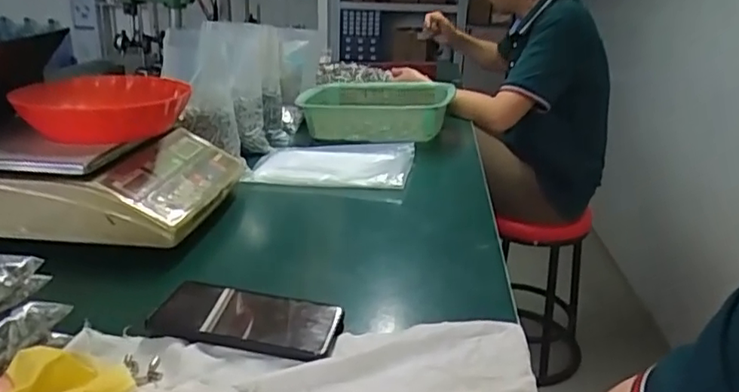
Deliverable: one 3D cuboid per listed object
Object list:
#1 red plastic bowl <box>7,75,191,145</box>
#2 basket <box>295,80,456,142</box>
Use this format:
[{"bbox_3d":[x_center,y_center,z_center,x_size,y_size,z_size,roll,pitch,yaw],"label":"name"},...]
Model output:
[{"bbox_3d":[-0.338,-0.111,0.762,0.196,0.062,0.164,-7,22,-22],"label":"red plastic bowl"},{"bbox_3d":[0.018,-0.179,1.197,0.282,0.084,0.241,6,20,11],"label":"basket"}]

